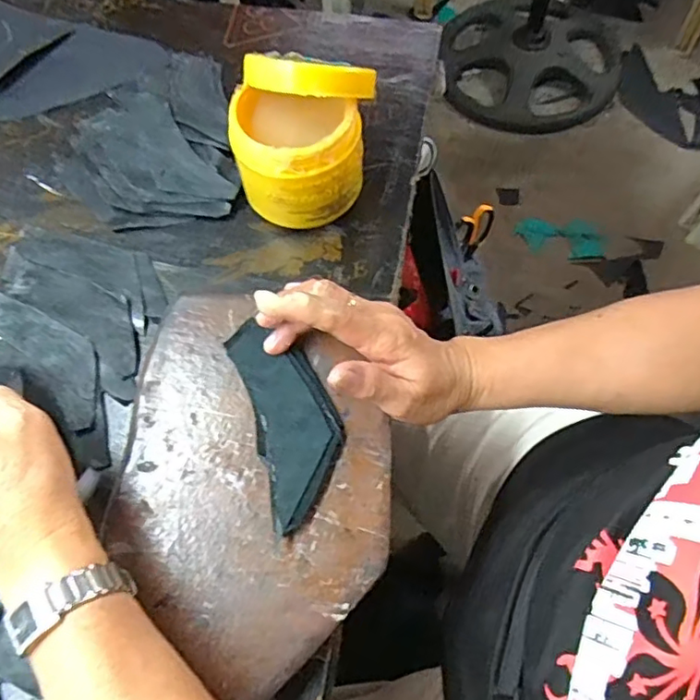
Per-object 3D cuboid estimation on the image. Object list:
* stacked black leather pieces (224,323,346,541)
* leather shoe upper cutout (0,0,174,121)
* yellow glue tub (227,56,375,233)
[{"bbox_3d":[-0.039,0.040,0.379,0.053,0.014,0.139,-19,66,-6],"label":"stacked black leather pieces"},{"bbox_3d":[-0.348,-0.287,0.567,0.334,0.014,0.156,24,69,13],"label":"leather shoe upper cutout"},{"bbox_3d":[-0.037,-0.152,0.429,0.087,0.123,0.079,17,67,10],"label":"yellow glue tub"}]

